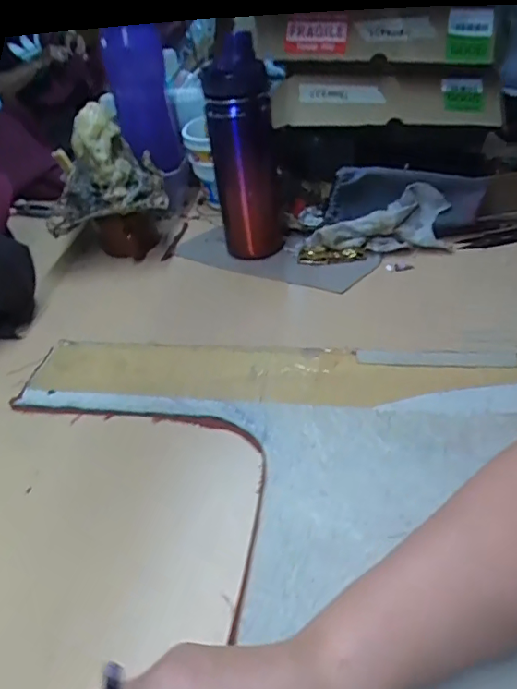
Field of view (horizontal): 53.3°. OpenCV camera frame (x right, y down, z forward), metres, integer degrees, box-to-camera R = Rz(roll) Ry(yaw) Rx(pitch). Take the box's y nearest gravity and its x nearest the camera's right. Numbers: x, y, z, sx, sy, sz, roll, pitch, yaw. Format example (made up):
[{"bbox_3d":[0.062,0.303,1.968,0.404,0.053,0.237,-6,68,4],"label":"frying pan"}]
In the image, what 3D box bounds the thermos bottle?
[{"bbox_3d":[-0.014,-0.216,0.592,0.075,0.226,0.068,-7,39,1],"label":"thermos bottle"}]

